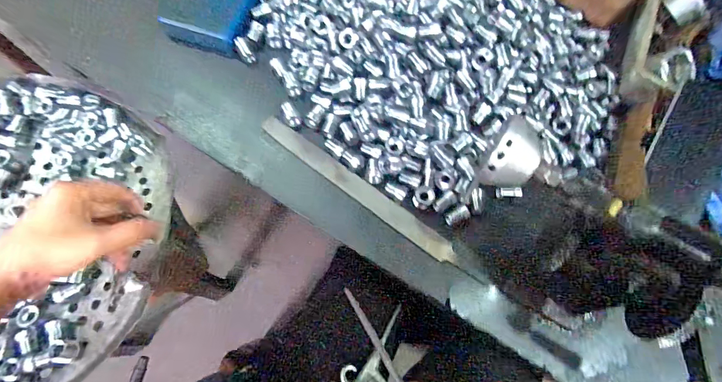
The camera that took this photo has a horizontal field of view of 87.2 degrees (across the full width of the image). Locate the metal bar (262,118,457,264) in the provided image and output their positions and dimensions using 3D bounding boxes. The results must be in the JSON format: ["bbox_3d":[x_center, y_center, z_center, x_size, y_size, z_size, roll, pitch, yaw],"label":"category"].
[{"bbox_3d":[-0.005,-0.004,0.424,0.253,0.008,0.023,36,71,7],"label":"metal bar"}]

